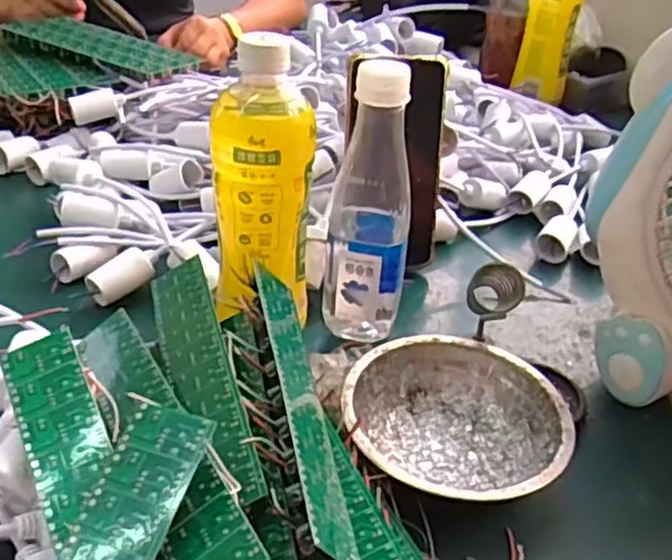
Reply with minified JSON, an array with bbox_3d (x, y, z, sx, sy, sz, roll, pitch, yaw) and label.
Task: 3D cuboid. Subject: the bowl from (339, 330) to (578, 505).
[{"bbox_3d":[0.067,0.087,0.414,0.122,0.045,0.121,4,33,-2],"label":"bowl"}]

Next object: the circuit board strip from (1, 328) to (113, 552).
[{"bbox_3d":[-0.104,0.105,0.303,0.035,0.004,0.206,-24,56,-15],"label":"circuit board strip"}]

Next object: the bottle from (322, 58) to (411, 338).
[{"bbox_3d":[0.024,-0.047,0.479,0.055,0.193,0.055,8,33,4],"label":"bottle"}]

